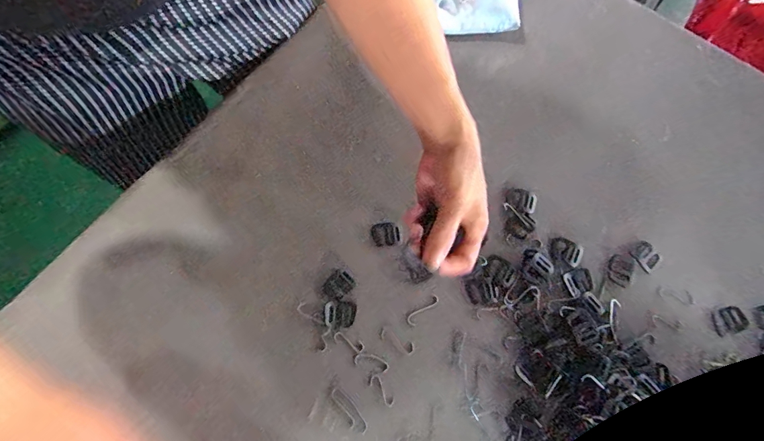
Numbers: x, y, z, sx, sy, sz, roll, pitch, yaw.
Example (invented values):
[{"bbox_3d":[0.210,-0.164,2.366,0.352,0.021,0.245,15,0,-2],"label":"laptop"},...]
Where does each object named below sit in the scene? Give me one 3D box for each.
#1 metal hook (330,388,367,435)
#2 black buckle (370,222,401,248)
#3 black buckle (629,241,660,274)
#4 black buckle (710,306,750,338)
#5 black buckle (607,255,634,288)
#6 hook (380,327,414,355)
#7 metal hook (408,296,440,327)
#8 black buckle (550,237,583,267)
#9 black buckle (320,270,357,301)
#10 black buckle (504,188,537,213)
[{"bbox_3d":[-0.032,0.180,0.382,0.014,0.004,0.048,-39,76,-13],"label":"metal hook"},{"bbox_3d":[0.004,0.015,0.434,0.029,0.005,0.026,-9,73,-5],"label":"black buckle"},{"bbox_3d":[0.282,0.038,0.433,0.025,0.004,0.029,-34,77,-11],"label":"black buckle"},{"bbox_3d":[0.356,0.102,0.413,0.033,0.004,0.025,-12,74,-6],"label":"black buckle"},{"bbox_3d":[0.253,0.054,0.431,0.026,0.004,0.032,24,74,6],"label":"black buckle"},{"bbox_3d":[0.014,0.120,0.402,0.036,0.004,0.012,30,73,9],"label":"hook"},{"bbox_3d":[0.042,0.091,0.412,0.039,0.004,0.011,-39,76,-13],"label":"metal hook"},{"bbox_3d":[0.197,0.032,0.432,0.034,0.004,0.023,37,75,9],"label":"black buckle"},{"bbox_3d":[-0.045,0.067,0.417,0.032,0.004,0.026,-41,78,-13],"label":"black buckle"},{"bbox_3d":[0.154,-0.023,0.447,0.034,0.005,0.027,27,74,6],"label":"black buckle"}]

